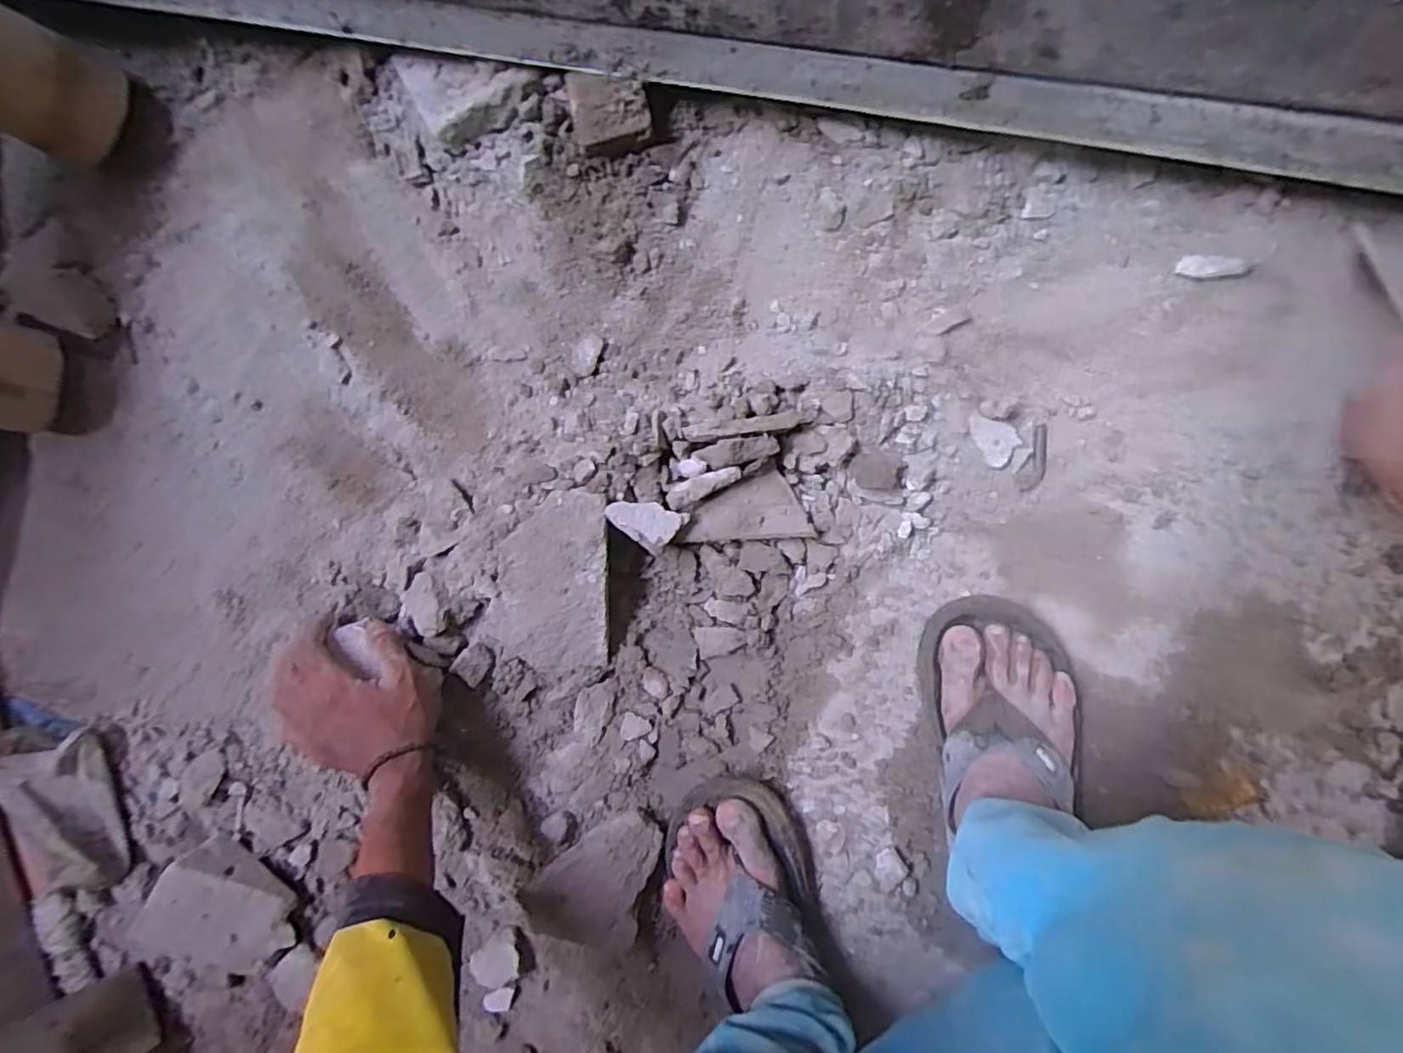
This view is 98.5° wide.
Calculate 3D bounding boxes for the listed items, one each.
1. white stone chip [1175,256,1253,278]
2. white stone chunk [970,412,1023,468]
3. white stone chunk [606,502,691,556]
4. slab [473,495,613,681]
[{"bbox_3d":[0.390,-0.198,0.461,0.049,0.005,0.015,5,95,5],"label":"white stone chip"},{"bbox_3d":[0.231,-0.071,0.477,0.032,0.009,0.045,-32,91,6],"label":"white stone chunk"},{"bbox_3d":[-0.042,-0.008,0.458,0.053,0.016,0.038,39,84,-15],"label":"white stone chunk"},{"bbox_3d":[-0.120,0.046,0.479,0.094,0.023,0.159,11,110,8],"label":"slab"}]

